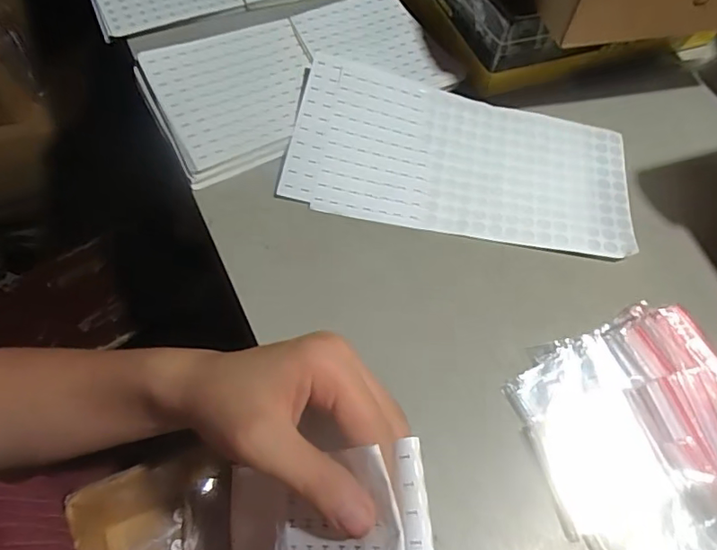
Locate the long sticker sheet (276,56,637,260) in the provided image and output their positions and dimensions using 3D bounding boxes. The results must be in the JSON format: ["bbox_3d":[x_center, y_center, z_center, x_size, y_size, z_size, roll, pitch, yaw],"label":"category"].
[{"bbox_3d":[0.076,-0.089,0.401,0.249,0.023,0.126,11,60,3],"label":"long sticker sheet"}]

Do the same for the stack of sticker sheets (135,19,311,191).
[{"bbox_3d":[-0.094,-0.138,0.421,0.128,0.016,0.137,-21,64,-15],"label":"stack of sticker sheets"}]

